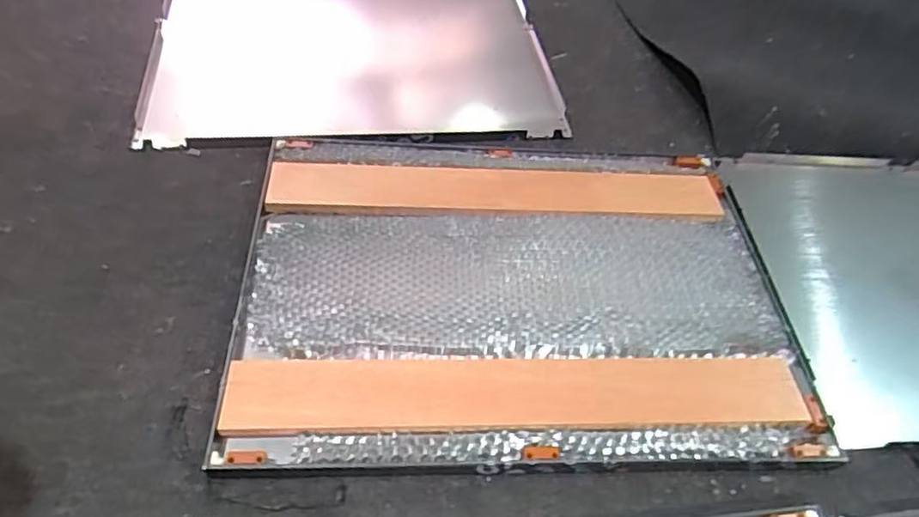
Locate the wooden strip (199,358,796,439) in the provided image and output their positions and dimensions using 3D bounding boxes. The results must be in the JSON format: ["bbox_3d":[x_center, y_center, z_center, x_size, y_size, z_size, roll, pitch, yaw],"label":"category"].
[{"bbox_3d":[0.058,0.126,0.580,0.533,0.013,0.071,1,51,-6],"label":"wooden strip"}]

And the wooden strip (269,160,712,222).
[{"bbox_3d":[0.047,-0.082,0.741,0.534,0.007,0.076,2,51,-5],"label":"wooden strip"}]

